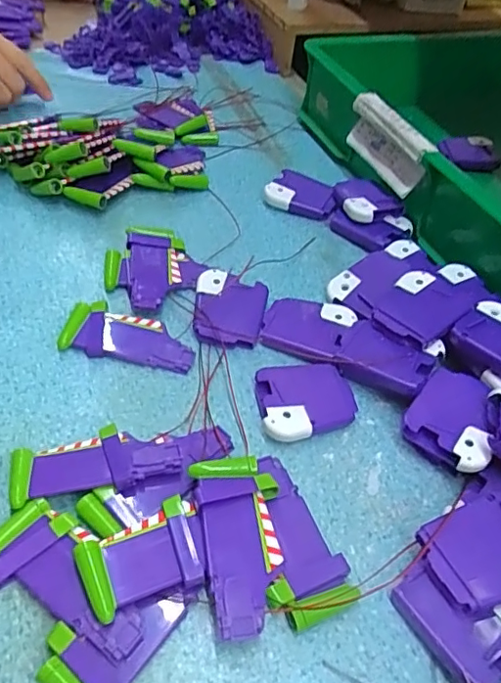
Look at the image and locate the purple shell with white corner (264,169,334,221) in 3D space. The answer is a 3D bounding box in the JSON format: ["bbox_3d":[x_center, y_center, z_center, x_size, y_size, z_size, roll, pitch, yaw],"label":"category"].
[{"bbox_3d":[0.045,-0.135,0.502,0.058,0.020,0.046,13,49,5],"label":"purple shell with white corner"}]

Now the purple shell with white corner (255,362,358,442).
[{"bbox_3d":[0.035,0.037,0.348,0.061,0.016,0.051,-6,50,-11],"label":"purple shell with white corner"}]

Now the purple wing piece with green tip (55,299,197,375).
[{"bbox_3d":[-0.082,-0.003,0.372,0.088,0.011,0.039,10,49,2],"label":"purple wing piece with green tip"}]

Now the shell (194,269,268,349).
[{"bbox_3d":[-0.016,-0.023,0.392,0.049,0.015,0.059,10,49,2],"label":"shell"}]

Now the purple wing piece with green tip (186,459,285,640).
[{"bbox_3d":[-0.004,0.104,0.282,0.042,0.019,0.087,-7,51,-12],"label":"purple wing piece with green tip"}]

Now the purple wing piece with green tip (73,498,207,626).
[{"bbox_3d":[-0.052,0.104,0.268,0.060,0.008,0.043,-17,53,-19],"label":"purple wing piece with green tip"}]

